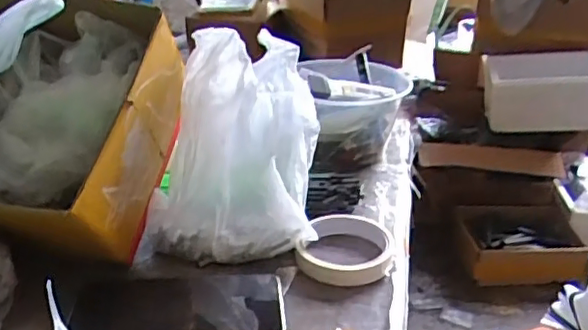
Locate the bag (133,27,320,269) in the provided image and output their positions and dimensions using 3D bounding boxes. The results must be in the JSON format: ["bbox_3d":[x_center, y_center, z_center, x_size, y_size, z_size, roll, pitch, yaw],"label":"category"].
[{"bbox_3d":[-0.055,-0.024,0.570,0.156,0.178,0.156,2,26,-2],"label":"bag"}]

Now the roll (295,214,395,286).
[{"bbox_3d":[0.050,0.076,0.545,0.083,0.023,0.087,2,26,-1],"label":"roll"}]

